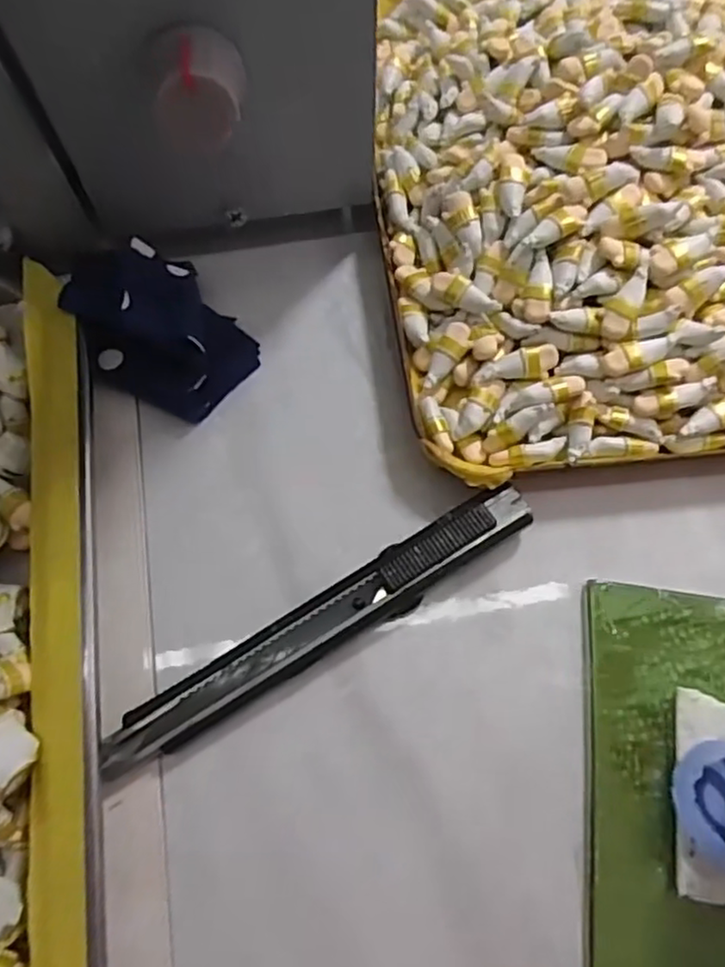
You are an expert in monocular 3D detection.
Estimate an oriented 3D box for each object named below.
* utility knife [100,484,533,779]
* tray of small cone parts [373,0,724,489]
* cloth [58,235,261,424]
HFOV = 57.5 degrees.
[{"bbox_3d":[-0.010,0.039,0.183,0.129,0.009,0.016,-31,74,-10],"label":"utility knife"},{"bbox_3d":[0.127,-0.107,0.213,0.240,0.031,0.191,-7,71,-2],"label":"tray of small cone parts"},{"bbox_3d":[-0.064,-0.049,0.203,0.056,0.025,0.041,38,76,12],"label":"cloth"}]

